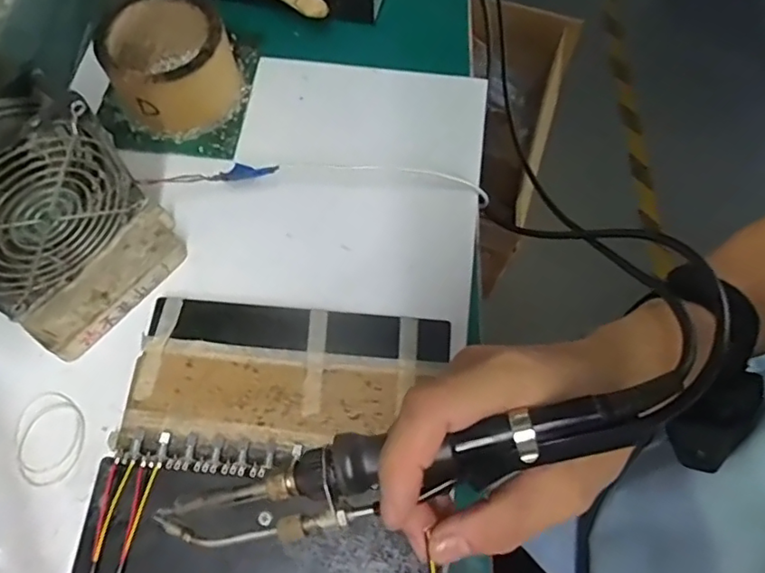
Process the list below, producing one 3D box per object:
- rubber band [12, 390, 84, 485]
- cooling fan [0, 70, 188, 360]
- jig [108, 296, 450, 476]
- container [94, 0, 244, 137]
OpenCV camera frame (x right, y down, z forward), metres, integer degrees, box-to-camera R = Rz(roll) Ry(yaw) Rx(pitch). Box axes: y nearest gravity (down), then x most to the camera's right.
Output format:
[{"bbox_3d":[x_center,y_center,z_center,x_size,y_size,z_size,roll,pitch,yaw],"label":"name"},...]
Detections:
[{"bbox_3d":[-0.216,0.098,0.364,0.043,0.007,0.057,-21,70,-9],"label":"rubber band"},{"bbox_3d":[-0.199,-0.035,0.344,0.068,0.137,0.116,38,72,13],"label":"cooling fan"},{"bbox_3d":[-0.063,0.065,0.372,0.203,0.024,0.113,4,68,1],"label":"jig"},{"bbox_3d":[-0.167,-0.177,0.447,0.093,0.059,0.090,0,68,-1],"label":"container"}]

